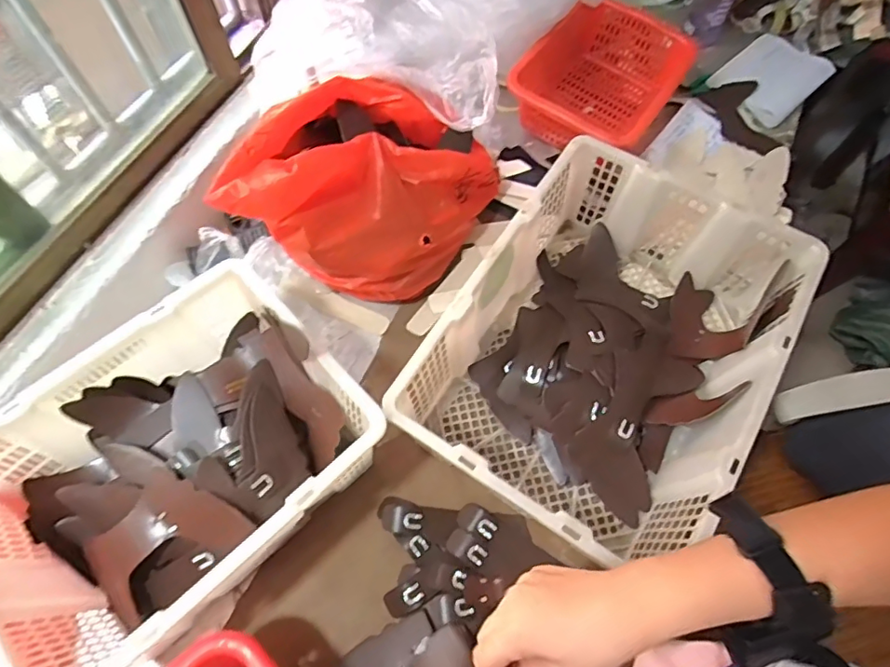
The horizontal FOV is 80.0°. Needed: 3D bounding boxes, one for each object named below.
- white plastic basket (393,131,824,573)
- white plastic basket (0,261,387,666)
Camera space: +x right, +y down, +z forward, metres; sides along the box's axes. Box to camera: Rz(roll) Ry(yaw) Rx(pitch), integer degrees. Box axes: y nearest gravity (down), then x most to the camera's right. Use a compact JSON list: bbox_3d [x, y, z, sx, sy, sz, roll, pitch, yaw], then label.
[{"bbox_3d":[0.201,0.016,0.684,0.343,0.161,0.478,31,68,13],"label":"white plastic basket"},{"bbox_3d":[-0.293,0.147,0.595,0.384,0.147,0.288,-40,72,-17],"label":"white plastic basket"}]

